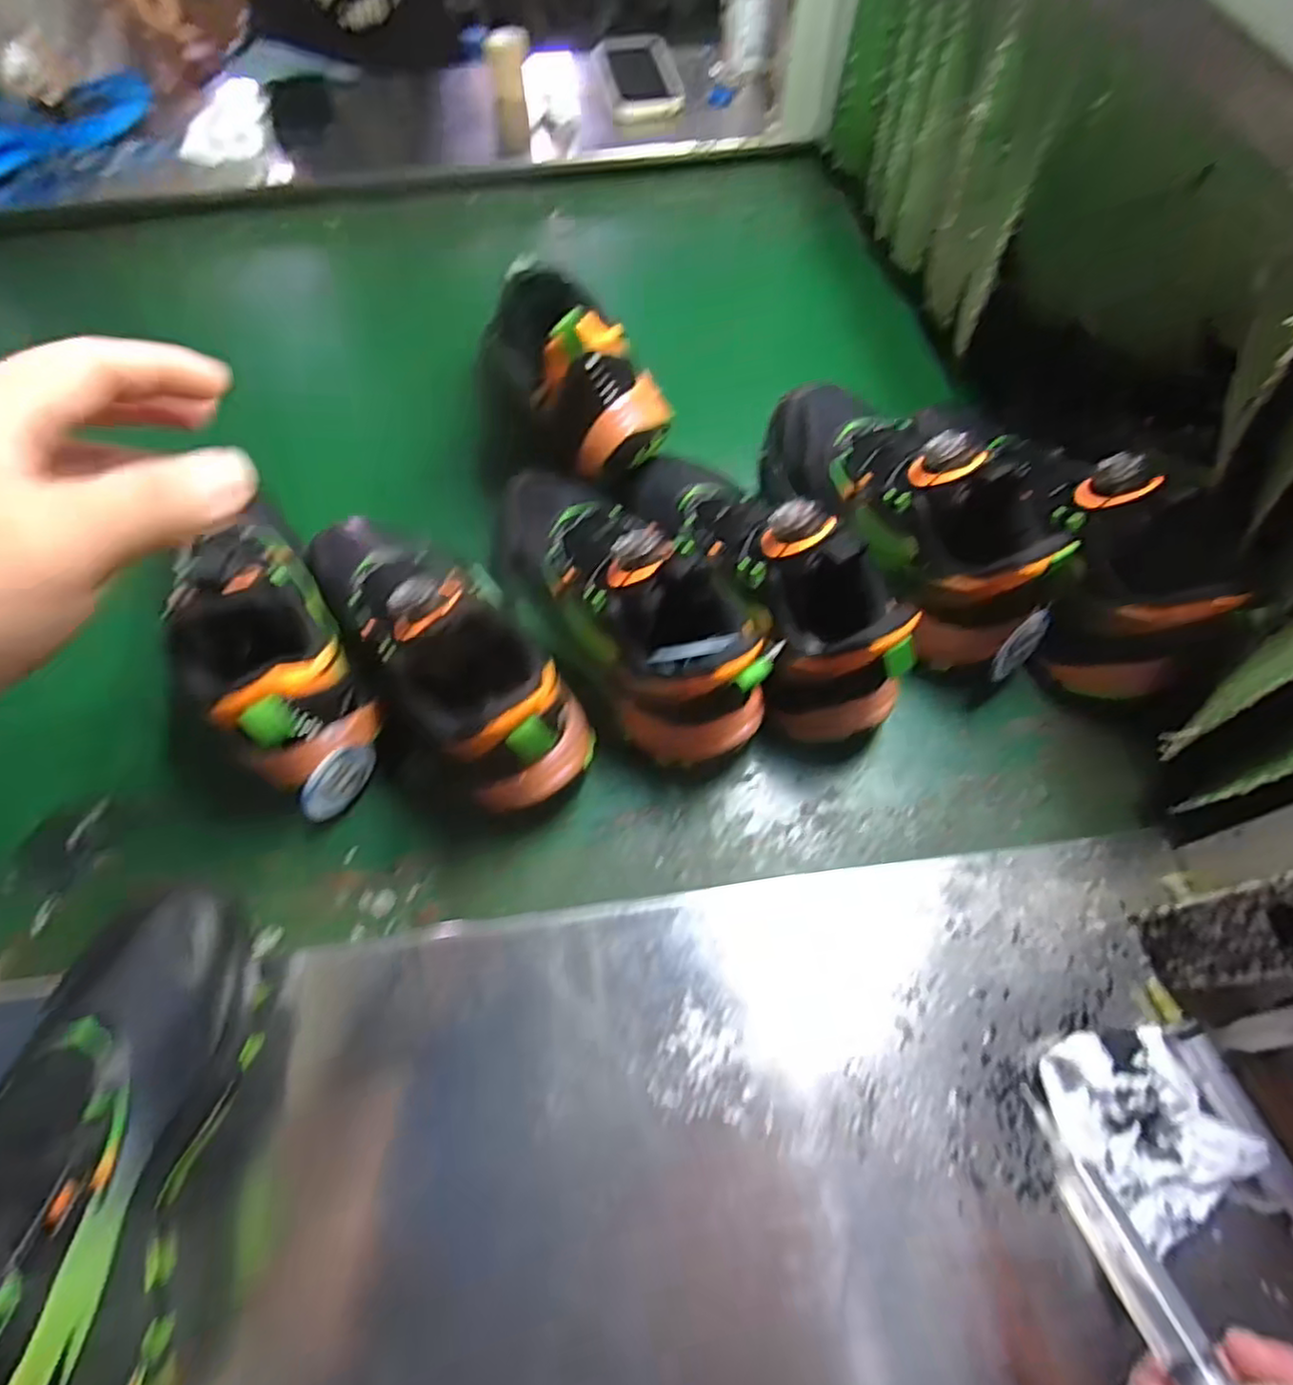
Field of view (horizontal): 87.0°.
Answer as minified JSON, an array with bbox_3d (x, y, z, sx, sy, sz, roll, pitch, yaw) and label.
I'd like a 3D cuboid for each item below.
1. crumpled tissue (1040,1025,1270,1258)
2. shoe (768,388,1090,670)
[{"bbox_3d":[0.240,0.205,0.330,0.075,0.018,0.082,-26,66,-11],"label":"crumpled tissue"},{"bbox_3d":[0.175,-0.138,0.474,0.099,0.131,0.261,-34,68,-14],"label":"shoe"}]

